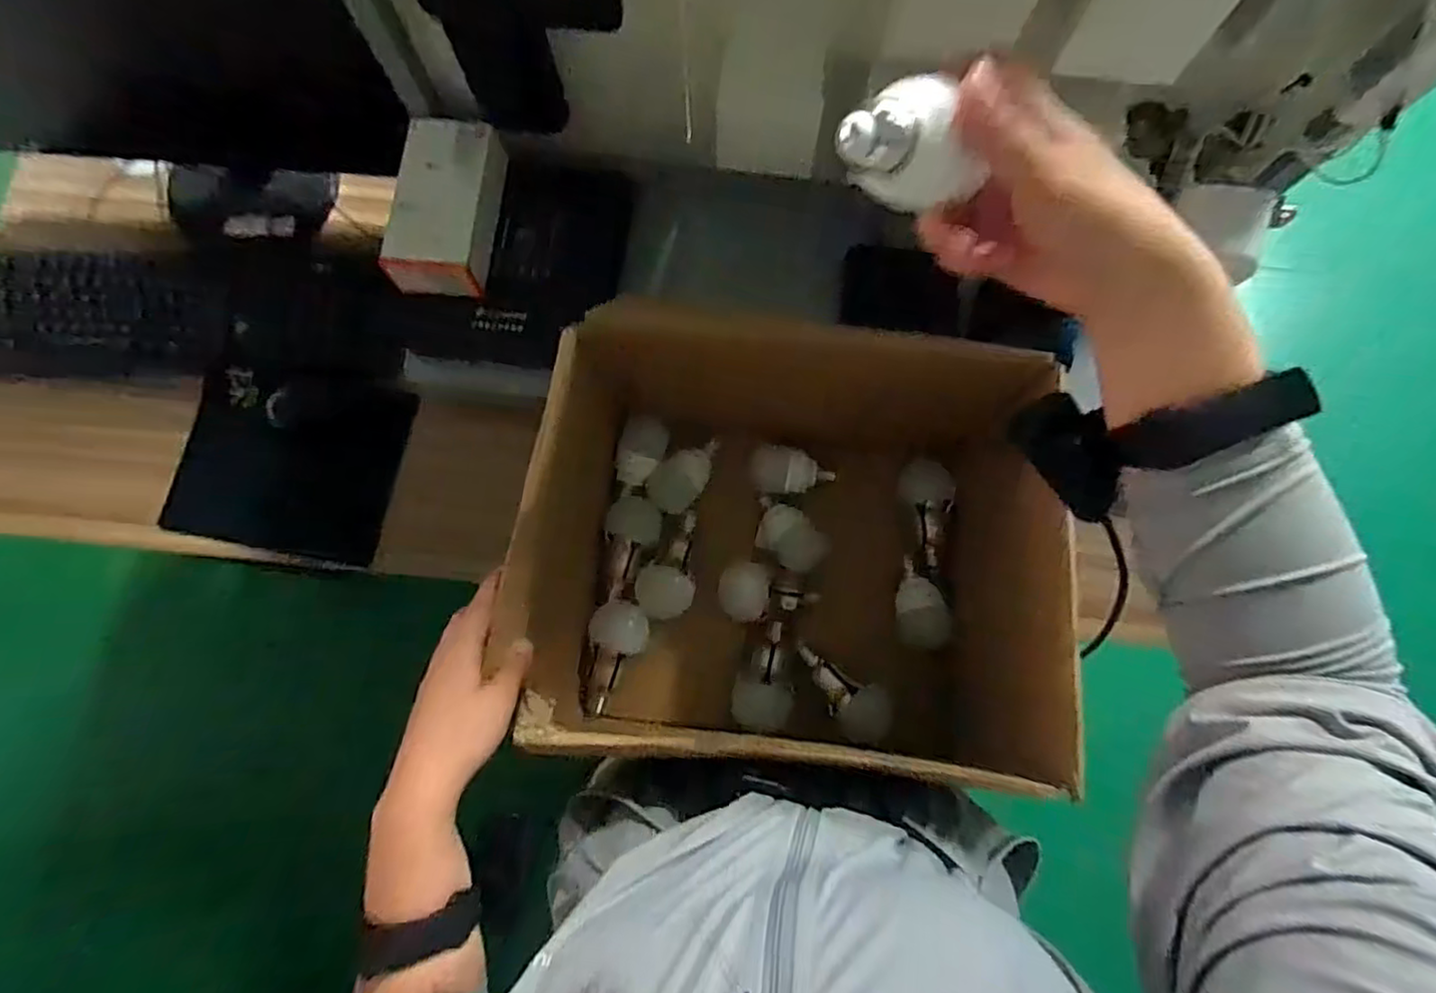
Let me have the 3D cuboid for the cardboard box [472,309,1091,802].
[{"bbox_3d":[0.053,0.058,0.583,0.396,0.246,0.308,5,79,0],"label":"cardboard box"}]

